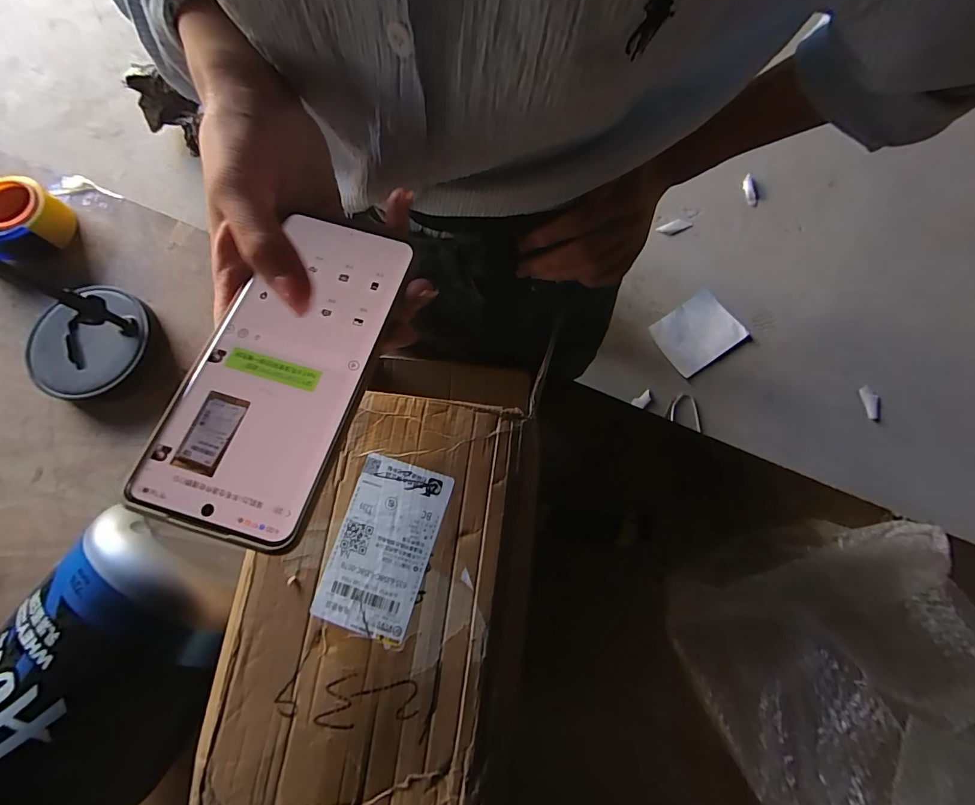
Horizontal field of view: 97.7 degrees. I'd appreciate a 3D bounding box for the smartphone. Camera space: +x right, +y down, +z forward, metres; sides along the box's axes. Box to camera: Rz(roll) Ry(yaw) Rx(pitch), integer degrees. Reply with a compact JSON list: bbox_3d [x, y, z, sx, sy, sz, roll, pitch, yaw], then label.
[{"bbox_3d":[-0.091,-0.018,0.193,0.075,0.005,0.153,18,71,4],"label":"smartphone"}]

